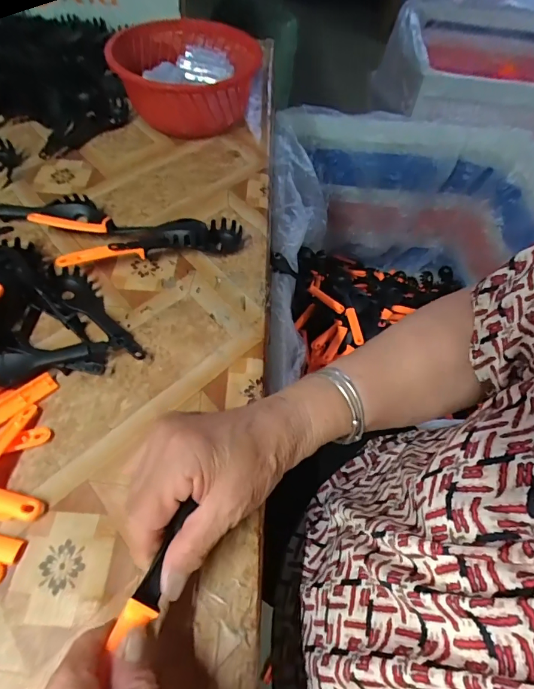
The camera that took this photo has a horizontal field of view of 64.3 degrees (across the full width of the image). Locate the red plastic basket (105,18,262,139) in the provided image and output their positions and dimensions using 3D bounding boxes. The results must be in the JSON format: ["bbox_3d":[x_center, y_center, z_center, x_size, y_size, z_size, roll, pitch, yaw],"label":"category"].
[{"bbox_3d":[-0.096,-0.349,0.547,0.161,0.087,0.203,4,55,-2],"label":"red plastic basket"}]

